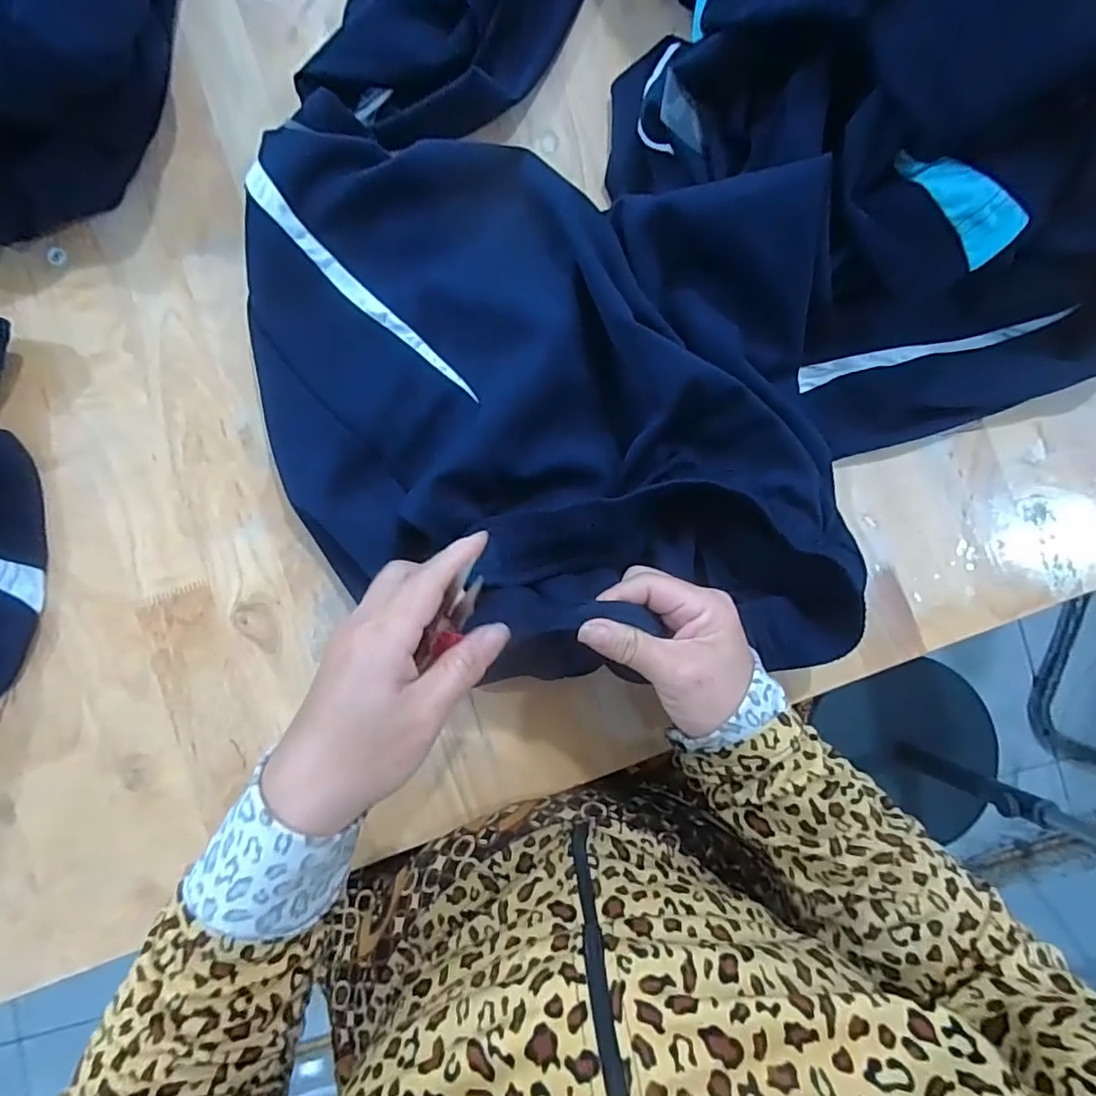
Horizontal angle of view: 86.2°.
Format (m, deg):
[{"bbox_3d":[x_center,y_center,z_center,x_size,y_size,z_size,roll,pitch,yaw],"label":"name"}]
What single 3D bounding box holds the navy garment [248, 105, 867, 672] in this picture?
[{"bbox_3d":[0.001,-0.091,0.361,0.347,0.057,0.332,-5,86,-3],"label":"navy garment"}]

